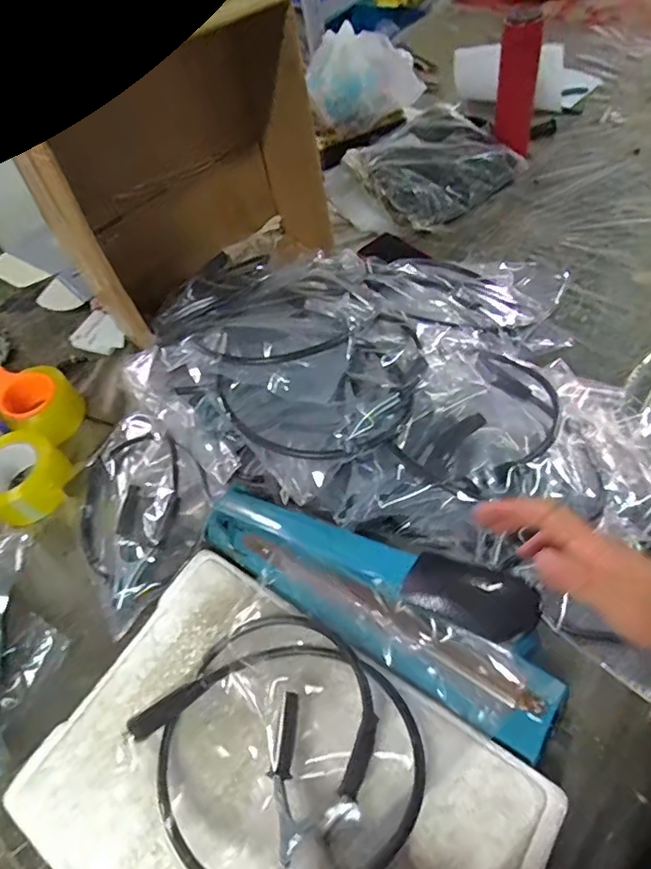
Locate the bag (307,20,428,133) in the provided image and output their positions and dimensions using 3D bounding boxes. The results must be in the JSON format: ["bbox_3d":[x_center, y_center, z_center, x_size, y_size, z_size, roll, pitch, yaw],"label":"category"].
[{"bbox_3d":[0.076,-0.694,1.079,0.224,0.133,0.128,7,58,15],"label":"bag"}]

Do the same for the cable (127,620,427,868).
[{"bbox_3d":[-0.037,0.261,0.454,0.222,0.058,0.201,35,63,28],"label":"cable"}]

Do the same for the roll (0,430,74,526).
[{"bbox_3d":[-0.412,0.055,0.737,0.116,0.054,0.121,26,64,24],"label":"roll"}]

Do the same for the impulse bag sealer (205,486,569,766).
[{"bbox_3d":[0.049,0.150,0.539,0.371,0.087,0.116,26,64,24],"label":"impulse bag sealer"}]

